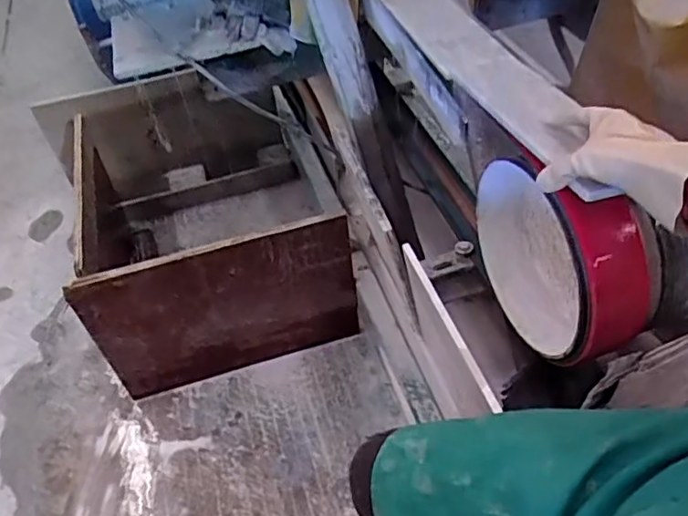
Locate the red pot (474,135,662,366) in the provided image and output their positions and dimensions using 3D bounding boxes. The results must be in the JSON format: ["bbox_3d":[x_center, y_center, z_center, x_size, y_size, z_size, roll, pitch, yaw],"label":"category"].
[{"bbox_3d":[0.274,-0.010,0.762,0.107,0.282,0.245,-17,46,-10],"label":"red pot"}]

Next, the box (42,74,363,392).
[{"bbox_3d":[-0.389,-0.126,1.563,0.663,0.399,0.829,-17,46,-10],"label":"box"}]

